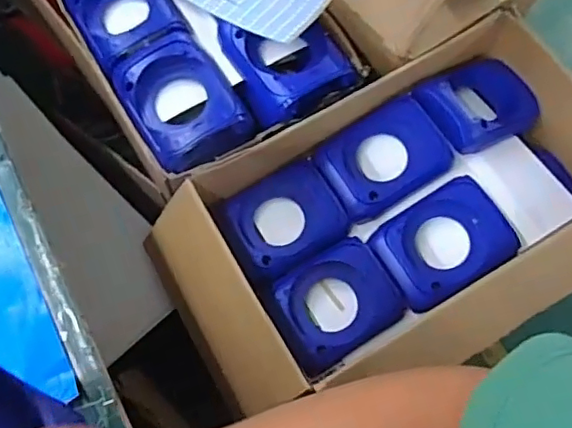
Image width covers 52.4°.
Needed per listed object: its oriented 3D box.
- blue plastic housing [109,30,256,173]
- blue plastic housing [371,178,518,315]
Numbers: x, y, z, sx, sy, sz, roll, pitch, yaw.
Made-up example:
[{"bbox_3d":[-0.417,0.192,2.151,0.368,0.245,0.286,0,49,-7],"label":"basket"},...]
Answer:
[{"bbox_3d":[-0.186,-0.208,1.002,0.167,0.059,0.255,-30,72,-13],"label":"blue plastic housing"},{"bbox_3d":[0.276,0.051,1.029,0.221,0.078,0.173,-29,72,-12],"label":"blue plastic housing"}]

